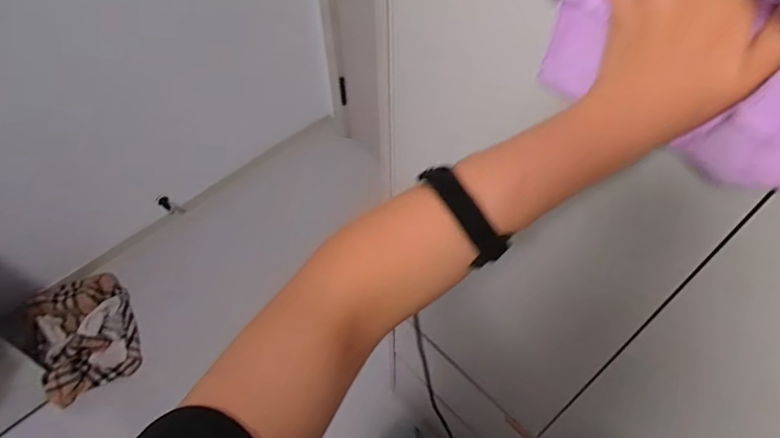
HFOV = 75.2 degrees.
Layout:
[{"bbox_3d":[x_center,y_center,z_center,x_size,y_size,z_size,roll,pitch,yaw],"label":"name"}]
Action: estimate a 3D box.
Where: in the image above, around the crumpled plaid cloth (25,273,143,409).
[{"bbox_3d":[-0.876,0.319,1.439,0.249,0.159,0.294,-25,58,-17],"label":"crumpled plaid cloth"}]

